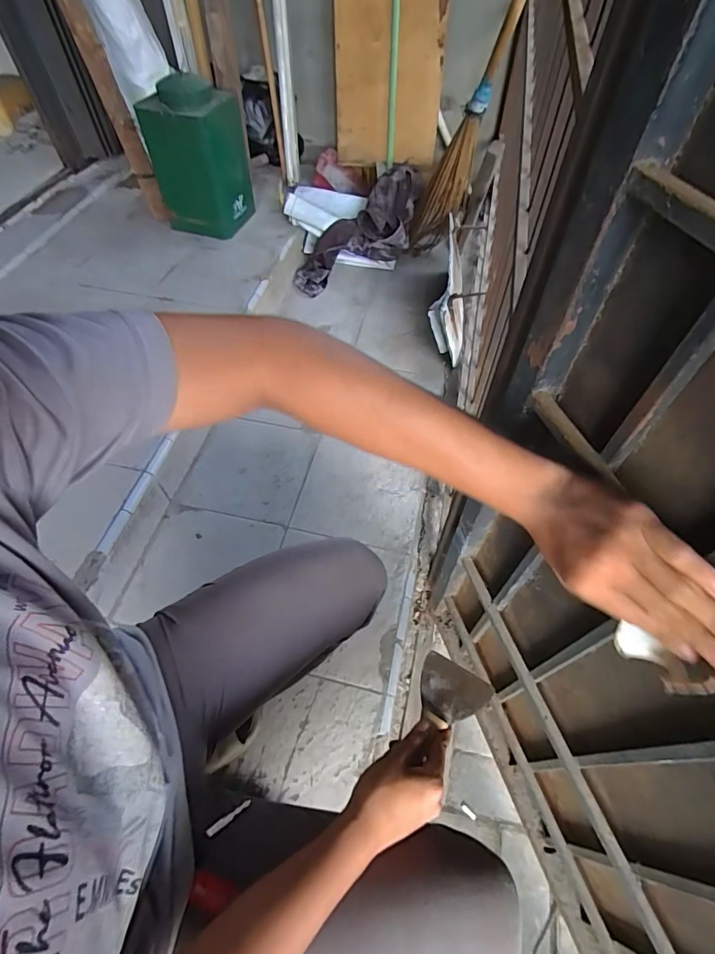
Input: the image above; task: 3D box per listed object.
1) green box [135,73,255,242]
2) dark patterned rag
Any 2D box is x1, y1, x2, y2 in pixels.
[{"bbox_3d":[-0.495,-0.990,1.392,0.258,0.374,0.205,24,60,18],"label":"green box"},{"bbox_3d":[0.020,-0.860,1.603,0.557,0.150,0.233,-37,58,7],"label":"dark patterned rag"}]

